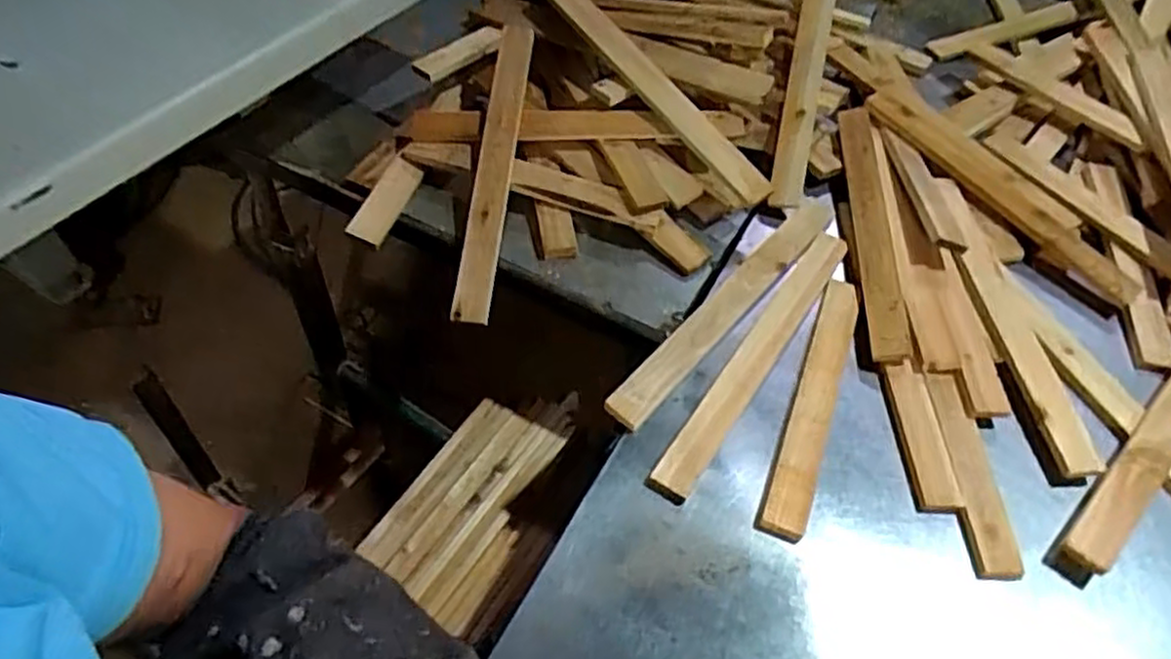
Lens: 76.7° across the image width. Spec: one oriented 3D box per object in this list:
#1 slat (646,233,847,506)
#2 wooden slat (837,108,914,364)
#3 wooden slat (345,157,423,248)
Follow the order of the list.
[{"bbox_3d":[0.222,0.030,0.953,0.047,0.022,0.474,30,56,18],"label":"slat"},{"bbox_3d":[0.413,-0.158,1.076,0.056,0.028,0.476,7,52,1],"label":"wooden slat"},{"bbox_3d":[-0.287,-0.182,1.061,0.055,0.017,0.142,29,59,-12],"label":"wooden slat"}]

